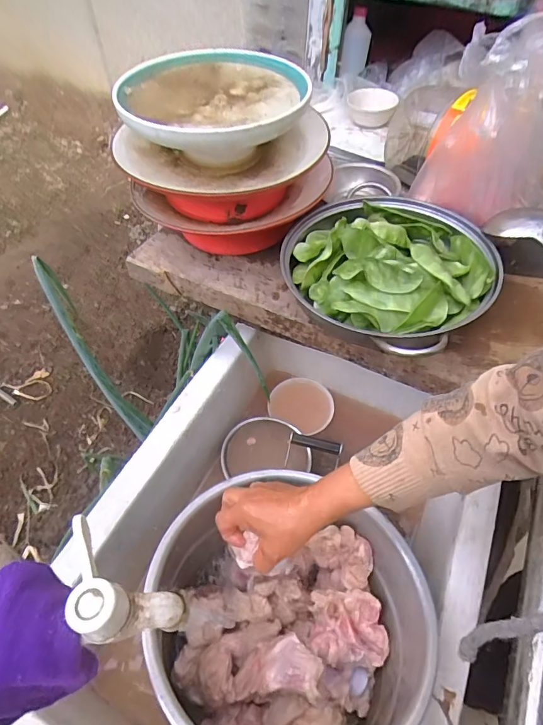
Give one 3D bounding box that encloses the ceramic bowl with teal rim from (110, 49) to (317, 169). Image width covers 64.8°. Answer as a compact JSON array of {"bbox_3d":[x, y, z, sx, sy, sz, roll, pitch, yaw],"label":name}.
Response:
[{"bbox_3d":[-0.068,-0.328,0.565,0.246,0.077,0.226,1,58,-1],"label":"ceramic bowl with teal rim"}]

